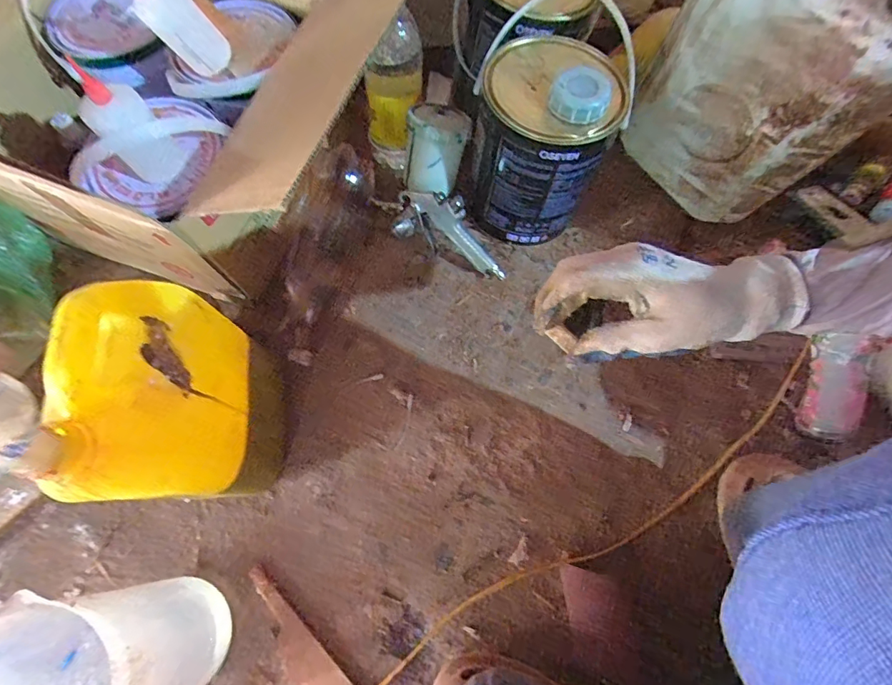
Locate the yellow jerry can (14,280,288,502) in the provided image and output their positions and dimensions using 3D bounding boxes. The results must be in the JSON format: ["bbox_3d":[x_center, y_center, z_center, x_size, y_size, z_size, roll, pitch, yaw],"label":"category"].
[{"bbox_3d":[-0.238,0.062,0.459,0.096,0.293,0.177,-3,71,0],"label":"yellow jerry can"}]

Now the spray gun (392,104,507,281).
[{"bbox_3d":[0.025,-0.208,0.635,0.180,0.161,0.143,23,72,8],"label":"spray gun"}]

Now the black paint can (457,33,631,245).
[{"bbox_3d":[0.125,-0.258,0.619,0.157,0.222,0.162,0,71,1],"label":"black paint can"}]

